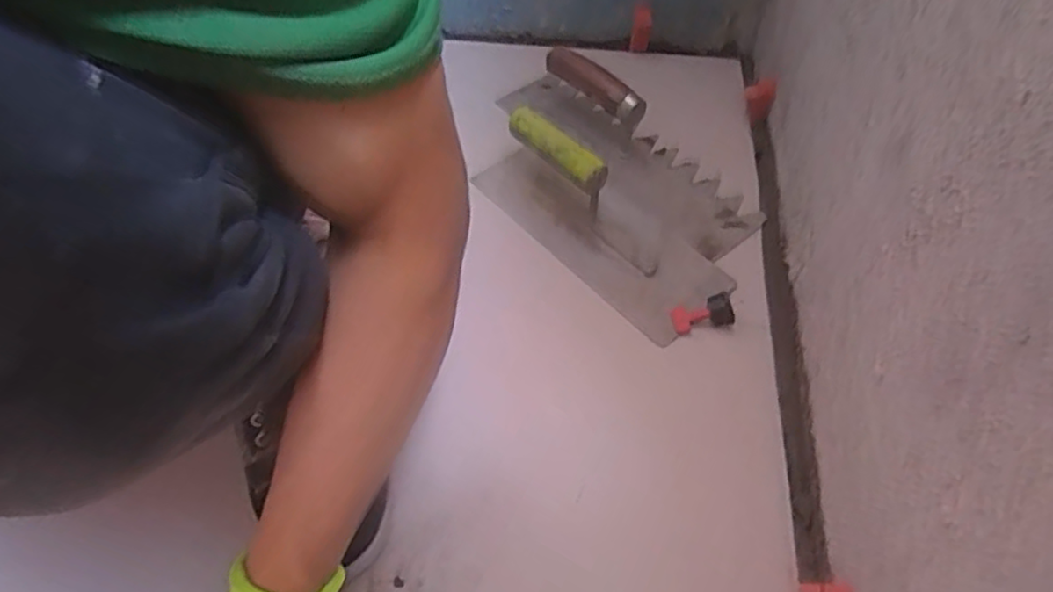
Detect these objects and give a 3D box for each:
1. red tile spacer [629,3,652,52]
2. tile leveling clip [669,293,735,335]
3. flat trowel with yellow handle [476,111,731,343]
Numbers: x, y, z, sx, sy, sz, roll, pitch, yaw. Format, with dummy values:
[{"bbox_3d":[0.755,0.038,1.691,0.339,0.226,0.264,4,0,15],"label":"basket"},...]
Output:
[{"bbox_3d":[0.144,-0.334,0.819,0.023,0.062,0.007,11,55,8],"label":"red tile spacer"},{"bbox_3d":[0.156,0.013,0.582,0.049,0.029,0.027,-6,55,-4],"label":"tile leveling clip"},{"bbox_3d":[0.076,-0.081,0.627,0.103,0.089,0.282,-36,62,-23],"label":"flat trowel with yellow handle"}]

